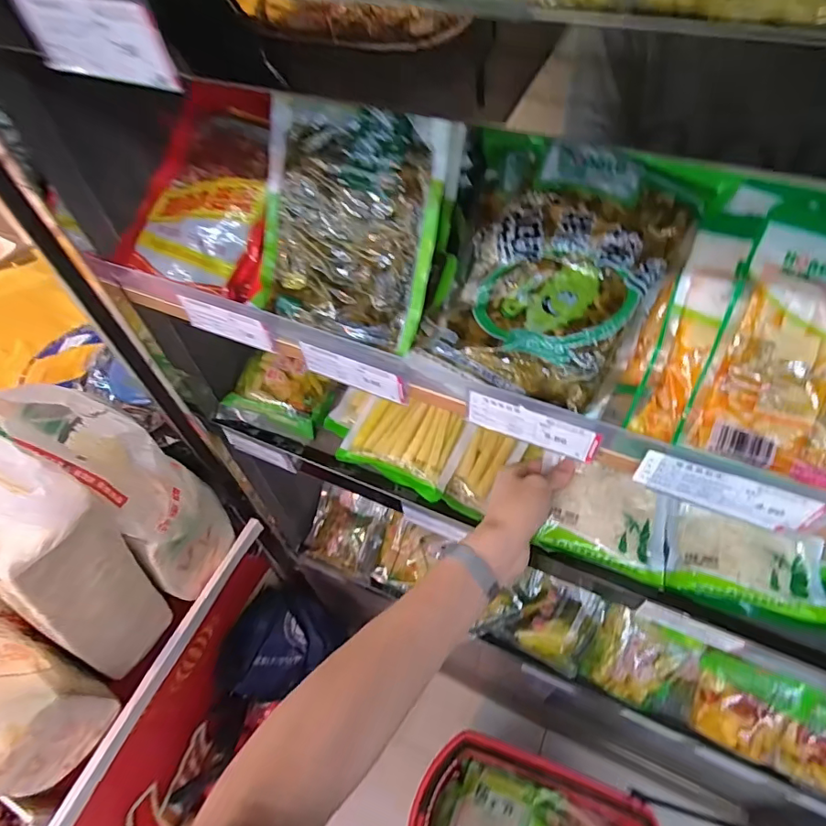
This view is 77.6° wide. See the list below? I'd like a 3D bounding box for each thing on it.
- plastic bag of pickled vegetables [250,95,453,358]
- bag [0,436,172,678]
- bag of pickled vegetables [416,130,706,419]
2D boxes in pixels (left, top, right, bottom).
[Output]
[{"bbox_3d":[-0.056,-0.148,0.409,0.151,0.168,0.020,14,18,16],"label":"plastic bag of pickled vegetables"},{"bbox_3d":[-0.502,0.172,0.696,0.284,0.392,0.157,28,61,22],"label":"bag"},{"bbox_3d":[0.103,-0.104,0.384,0.159,0.041,0.178,22,92,13],"label":"bag of pickled vegetables"}]

